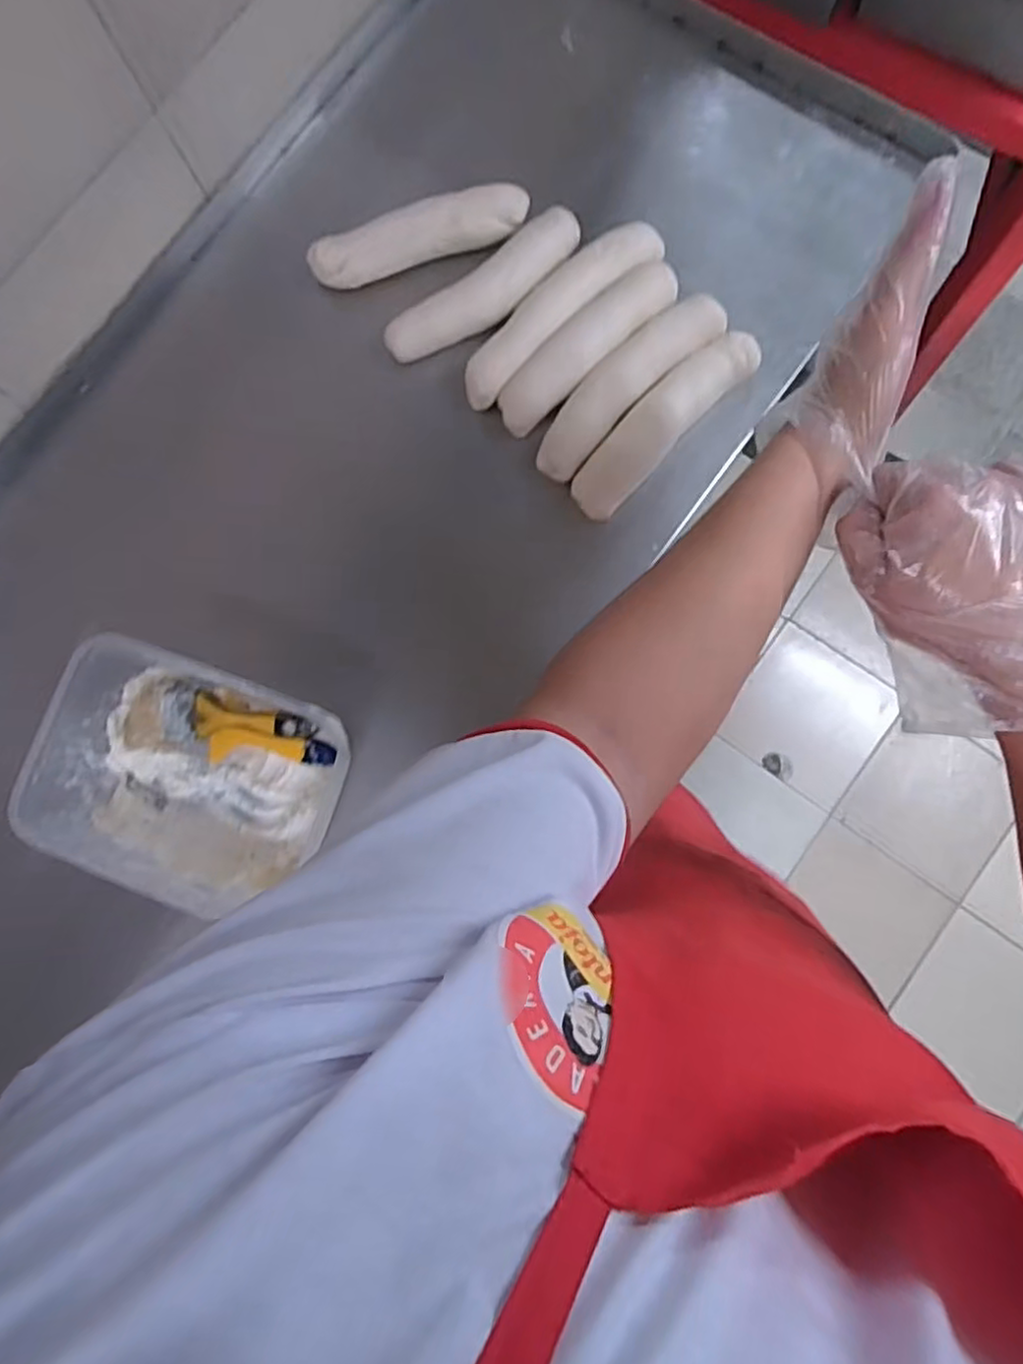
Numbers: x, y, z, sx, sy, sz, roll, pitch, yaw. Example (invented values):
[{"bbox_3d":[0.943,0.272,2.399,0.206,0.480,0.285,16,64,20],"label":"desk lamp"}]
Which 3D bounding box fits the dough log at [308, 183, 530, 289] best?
[{"bbox_3d":[-0.094,-0.454,0.676,0.229,0.040,0.044,-15,81,2],"label":"dough log"}]

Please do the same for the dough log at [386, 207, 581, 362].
[{"bbox_3d":[-0.024,-0.396,0.670,0.228,0.032,0.059,-35,80,-1],"label":"dough log"}]

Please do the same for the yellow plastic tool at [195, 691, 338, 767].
[{"bbox_3d":[-0.228,0.051,0.613,0.141,0.052,0.058,5,82,18],"label":"yellow plastic tool"}]

